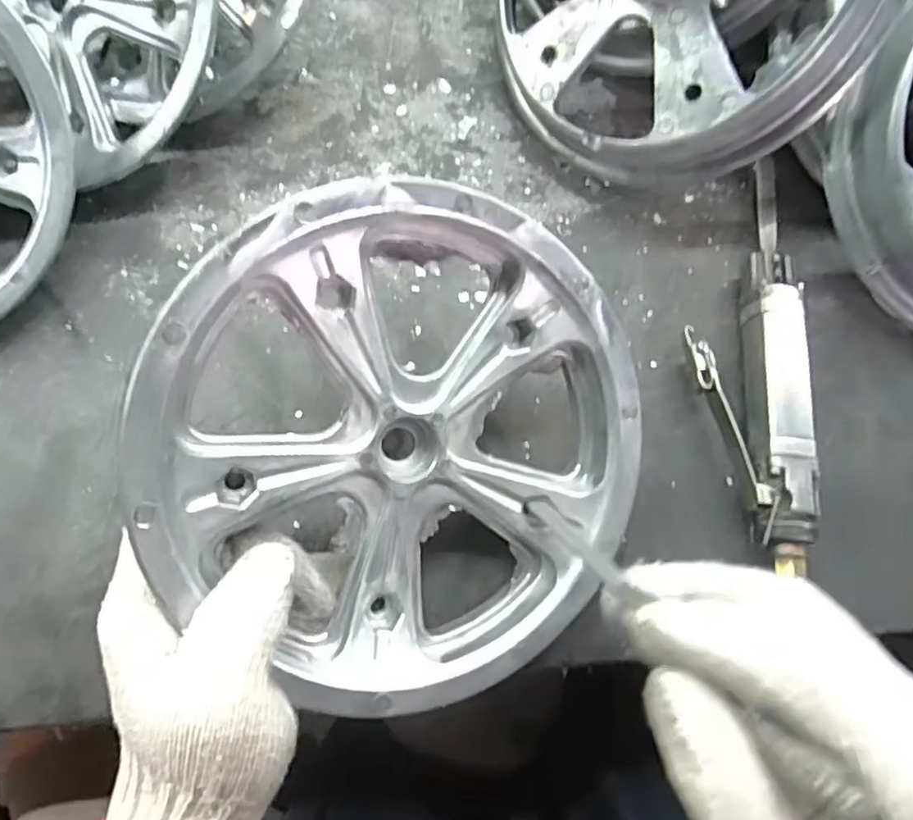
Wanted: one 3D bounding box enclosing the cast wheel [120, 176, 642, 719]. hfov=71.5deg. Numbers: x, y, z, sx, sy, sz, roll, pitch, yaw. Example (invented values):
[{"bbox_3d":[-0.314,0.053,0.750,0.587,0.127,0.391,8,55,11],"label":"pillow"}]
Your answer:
[{"bbox_3d":[-0.020,0.017,0.273,0.211,0.031,0.212,-3,97,-23],"label":"cast wheel"}]

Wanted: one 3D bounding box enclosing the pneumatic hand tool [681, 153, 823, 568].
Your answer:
[{"bbox_3d":[0.155,-0.032,0.342,0.055,0.027,0.225,3,74,0],"label":"pneumatic hand tool"}]

